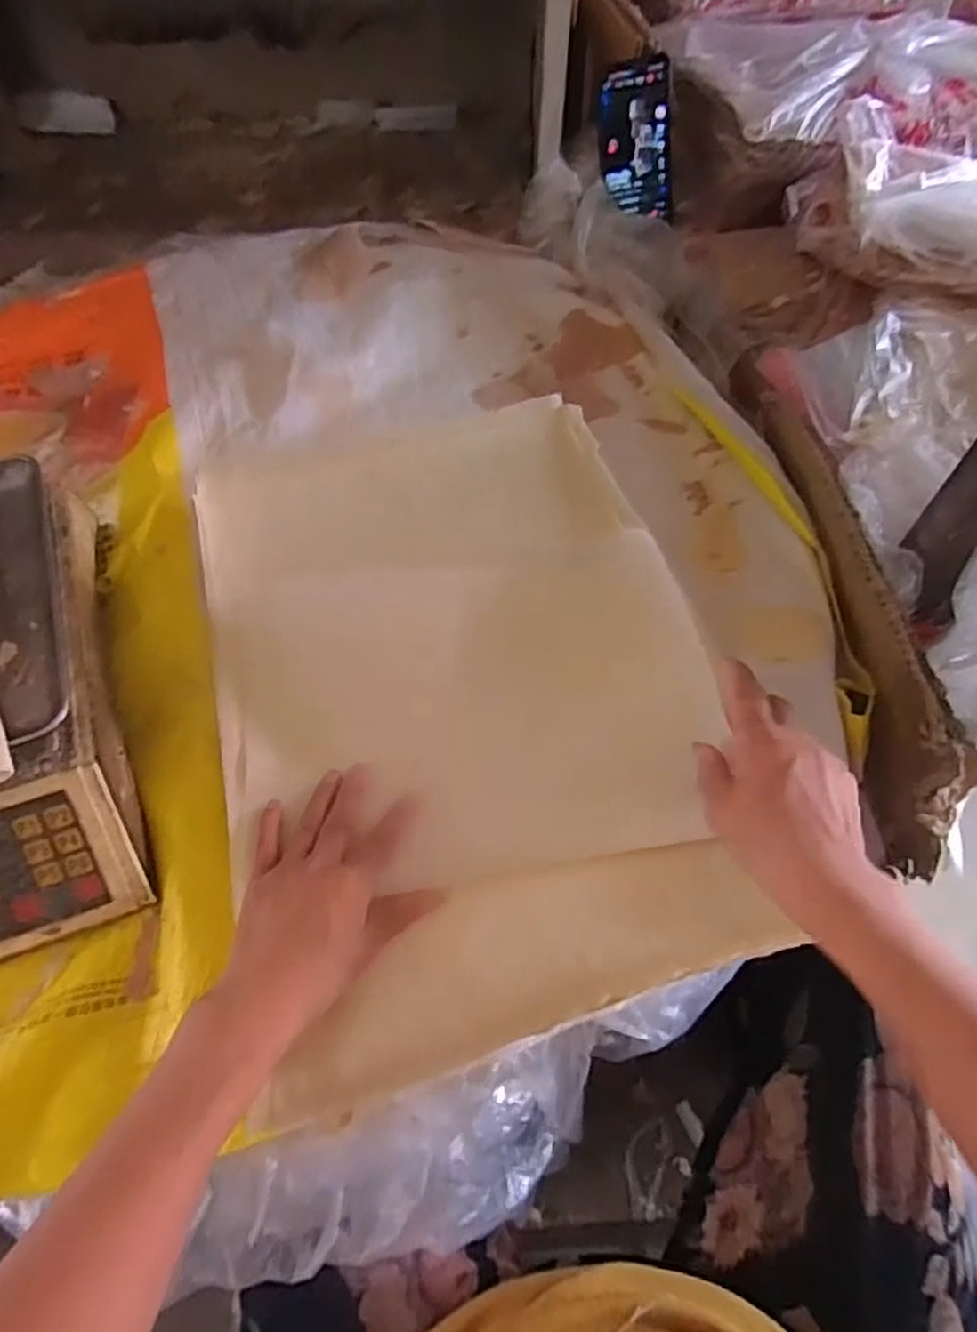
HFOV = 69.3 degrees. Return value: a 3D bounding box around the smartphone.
[{"bbox_3d":[0.158,-0.554,0.754,0.074,0.140,0.015,-6,34,10],"label":"smartphone"}]

